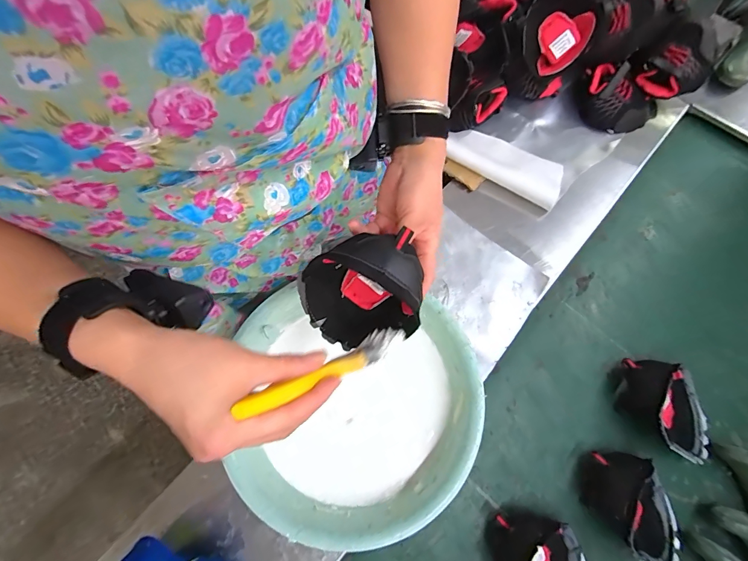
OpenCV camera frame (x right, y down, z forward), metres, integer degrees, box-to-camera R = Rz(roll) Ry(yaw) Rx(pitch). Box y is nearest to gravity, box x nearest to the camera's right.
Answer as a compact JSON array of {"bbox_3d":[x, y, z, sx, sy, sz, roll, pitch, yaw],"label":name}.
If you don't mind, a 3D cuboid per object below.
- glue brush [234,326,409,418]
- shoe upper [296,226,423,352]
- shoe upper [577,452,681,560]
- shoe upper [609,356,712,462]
[{"bbox_3d":[-0.032,0.066,0.288,0.157,0.016,0.025,-16,66,-48],"label":"glue brush"},{"bbox_3d":[-0.017,0.016,0.377,0.114,0.115,0.080,-6,71,-2],"label":"shoe upper"},{"bbox_3d":[0.356,0.306,0.501,0.130,0.071,0.130,7,71,4],"label":"shoe upper"},{"bbox_3d":[0.426,0.186,0.544,0.124,0.061,0.129,0,71,0],"label":"shoe upper"}]

